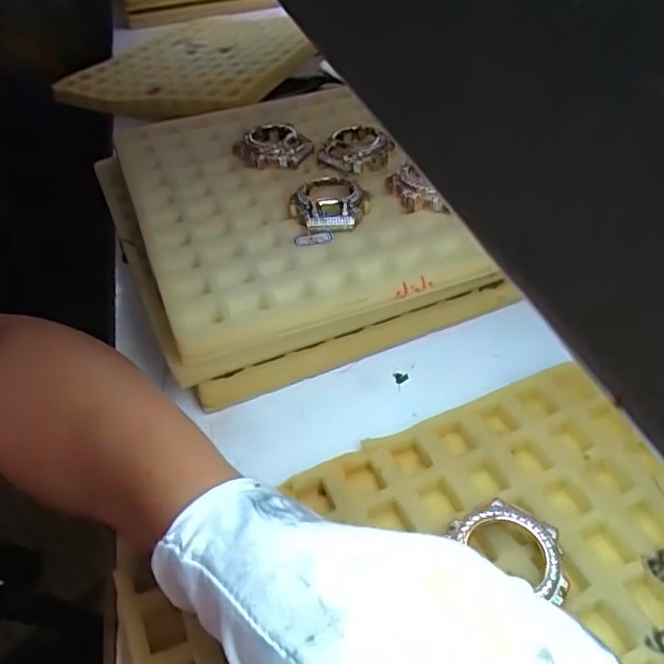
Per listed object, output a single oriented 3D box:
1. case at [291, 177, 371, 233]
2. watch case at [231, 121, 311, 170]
[{"bbox_3d":[-0.001,-0.082,0.370,0.048,0.019,0.049,-6,45,0],"label":"case"},{"bbox_3d":[-0.044,-0.137,0.427,0.049,0.016,0.045,25,49,28],"label":"watch case"}]

